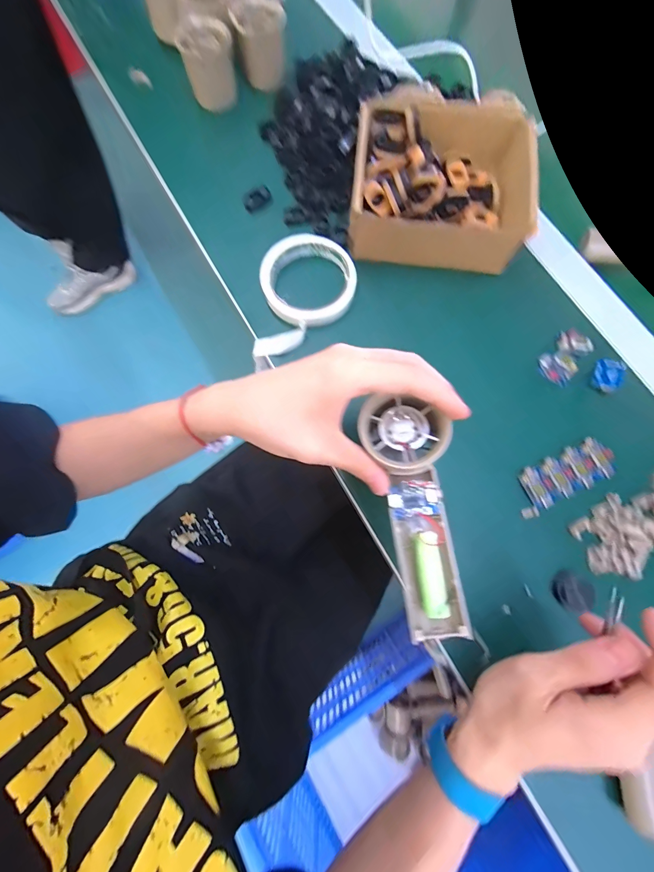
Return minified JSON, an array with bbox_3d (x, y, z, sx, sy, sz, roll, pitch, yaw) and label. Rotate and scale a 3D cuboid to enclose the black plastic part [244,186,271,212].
[{"bbox_3d":[-0.075,-0.257,0.371,0.030,0.013,0.014,-29,79,-8],"label":"black plastic part"}]

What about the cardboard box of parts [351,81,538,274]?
[{"bbox_3d":[0.118,-0.257,0.344,0.178,0.050,0.160,5,77,0],"label":"cardboard box of parts"}]

